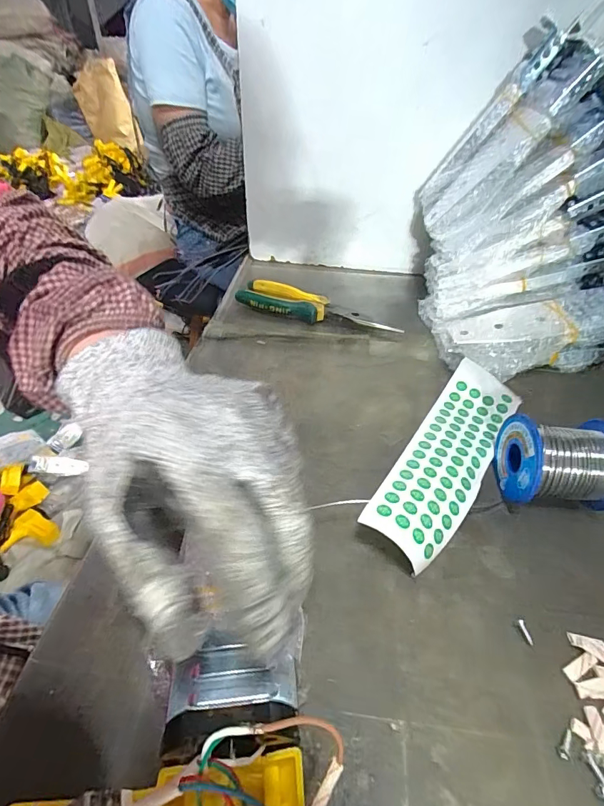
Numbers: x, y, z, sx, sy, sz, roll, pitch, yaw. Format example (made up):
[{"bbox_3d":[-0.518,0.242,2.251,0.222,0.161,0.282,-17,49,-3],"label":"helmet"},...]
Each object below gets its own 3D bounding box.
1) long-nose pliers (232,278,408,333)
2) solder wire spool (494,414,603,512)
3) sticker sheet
[{"bbox_3d":[0.016,-0.112,0.487,0.192,0.023,0.043,16,44,16],"label":"long-nose pliers"},{"bbox_3d":[0.184,0.045,0.298,0.076,0.055,0.056,4,42,4],"label":"solder wire spool"},{"bbox_3d":[0.117,0.036,0.323,0.058,0.028,0.208,26,48,25],"label":"sticker sheet"}]

